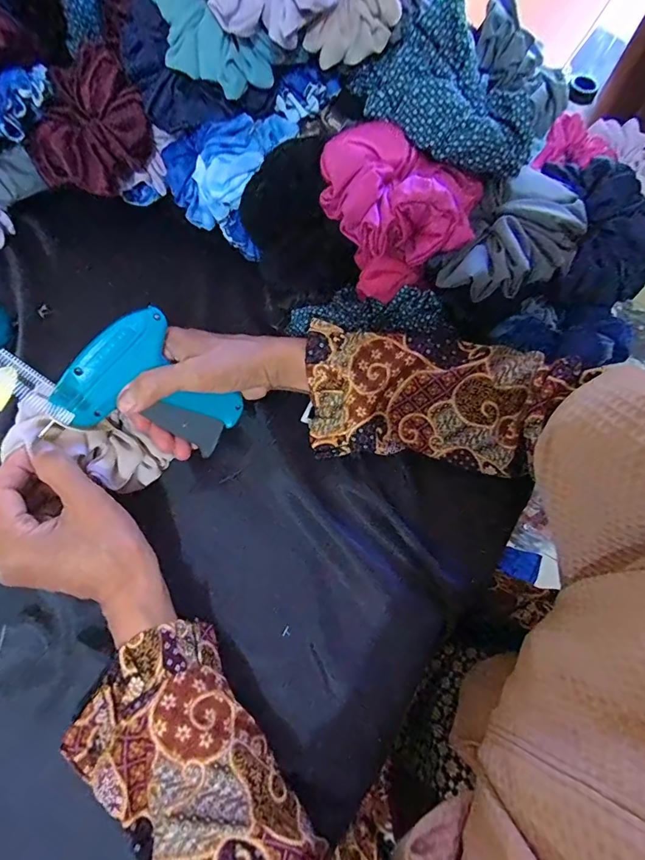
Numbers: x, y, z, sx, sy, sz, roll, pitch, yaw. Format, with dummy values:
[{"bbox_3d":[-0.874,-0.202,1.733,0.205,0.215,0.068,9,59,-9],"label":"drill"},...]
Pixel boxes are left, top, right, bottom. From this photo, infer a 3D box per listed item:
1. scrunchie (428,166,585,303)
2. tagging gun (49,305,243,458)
[{"bbox_3d":[0.156,-0.150,0.348,0.117,0.055,0.085,-41,75,-17],"label":"scrunchie"},{"bbox_3d":[-0.128,-0.029,0.337,0.098,0.121,0.028,-56,34,-1],"label":"tagging gun"}]

